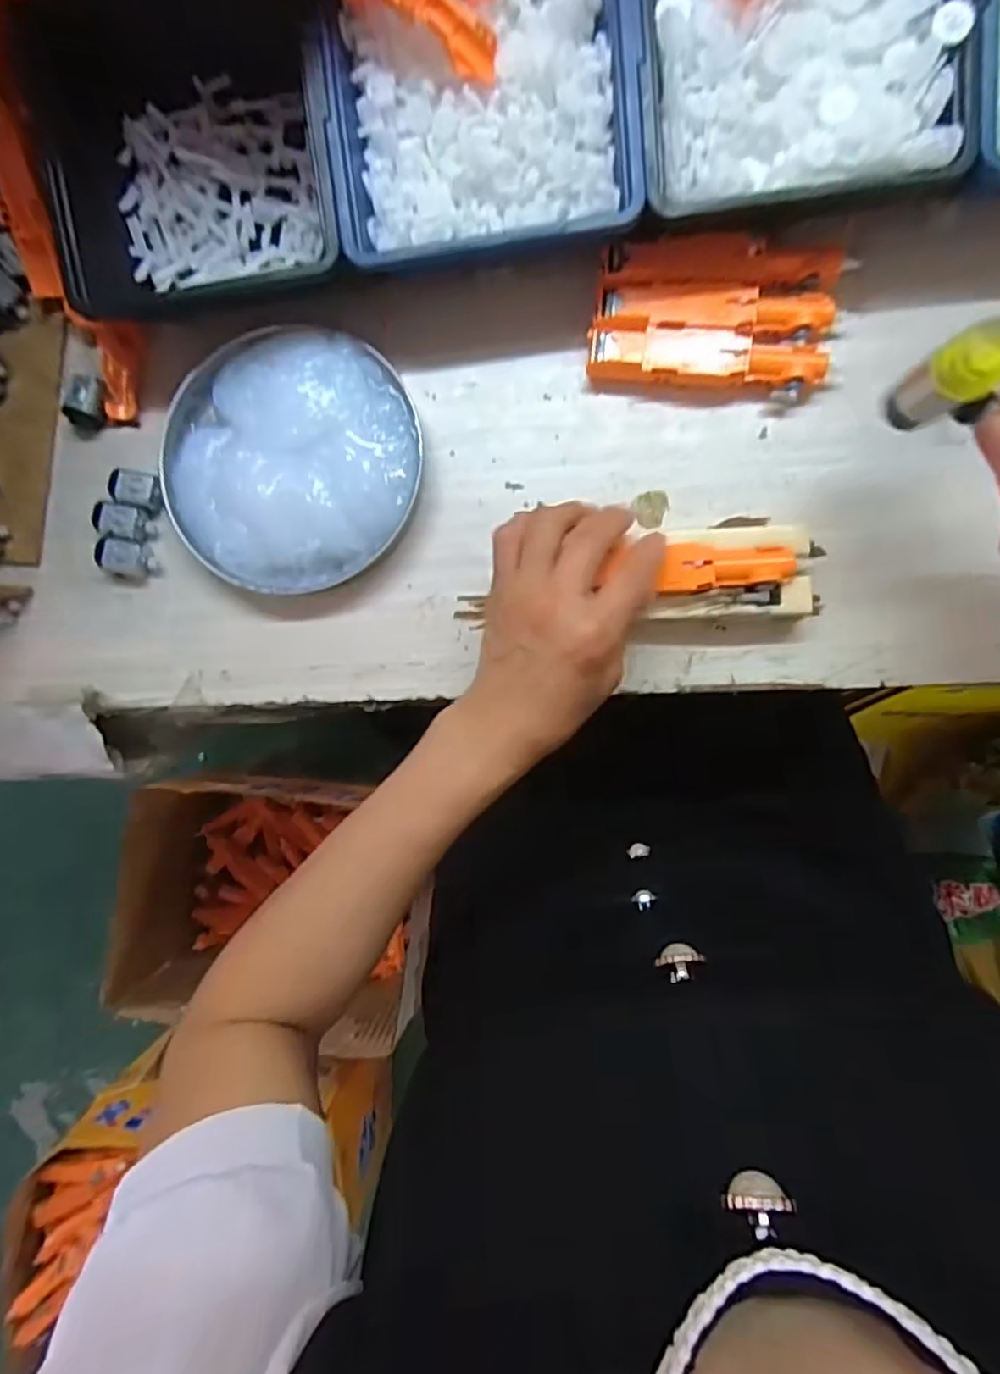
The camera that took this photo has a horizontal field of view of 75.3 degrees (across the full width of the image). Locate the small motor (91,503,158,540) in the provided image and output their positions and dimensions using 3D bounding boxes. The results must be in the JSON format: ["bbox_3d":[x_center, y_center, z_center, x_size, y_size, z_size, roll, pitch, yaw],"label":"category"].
[{"bbox_3d":[-0.214,-0.094,0.370,0.029,0.015,0.018,9,91,4],"label":"small motor"}]

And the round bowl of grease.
[{"bbox_3d":[-0.118,-0.125,0.358,0.141,0.025,0.137,0,90,4],"label":"round bowl of grease"}]

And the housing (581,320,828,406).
[{"bbox_3d":[0.108,-0.171,0.343,0.120,0.020,0.028,9,91,4],"label":"housing"}]

